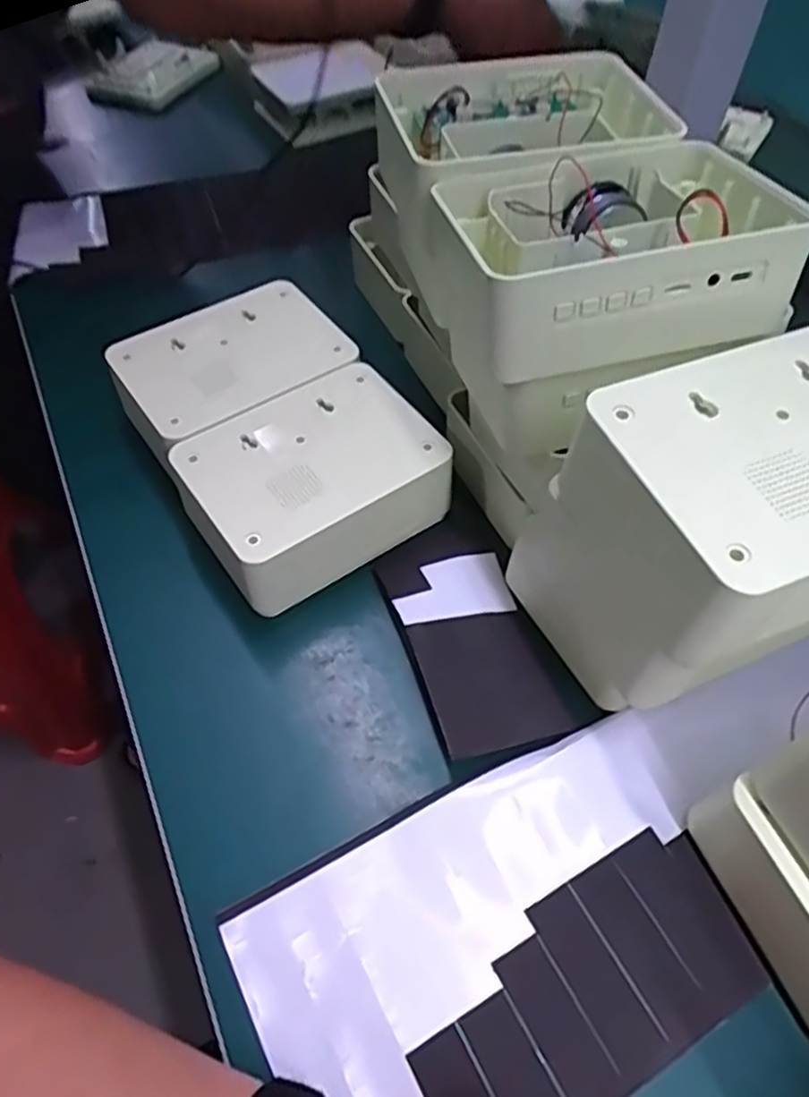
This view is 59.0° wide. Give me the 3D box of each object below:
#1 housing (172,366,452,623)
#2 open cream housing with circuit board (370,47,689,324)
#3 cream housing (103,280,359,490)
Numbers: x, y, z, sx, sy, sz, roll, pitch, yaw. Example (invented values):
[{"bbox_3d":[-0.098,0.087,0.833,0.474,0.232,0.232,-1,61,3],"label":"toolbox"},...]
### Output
[{"bbox_3d":[-0.055,-0.040,0.434,0.145,0.055,0.105,-29,60,-18],"label":"housing"},{"bbox_3d":[0.062,-0.211,0.408,0.143,0.085,0.116,-12,55,-11],"label":"open cream housing with circuit board"},{"bbox_3d":[-0.116,-0.113,0.484,0.150,0.053,0.113,-31,60,-19],"label":"cream housing"}]

